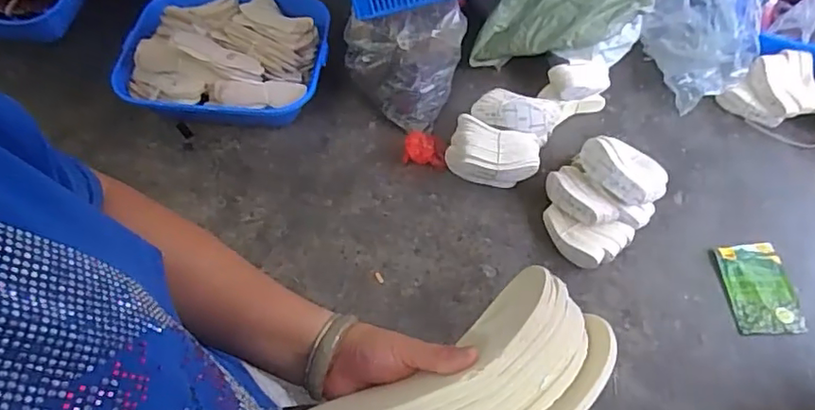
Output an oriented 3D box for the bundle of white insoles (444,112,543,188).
[{"bbox_3d":[0.246,-0.141,1.698,0.262,0.140,0.125,17,58,11],"label":"bundle of white insoles"}]

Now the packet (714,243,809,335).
[{"bbox_3d":[0.923,0.218,1.532,0.169,0.016,0.253,-2,57,-1],"label":"packet"}]

